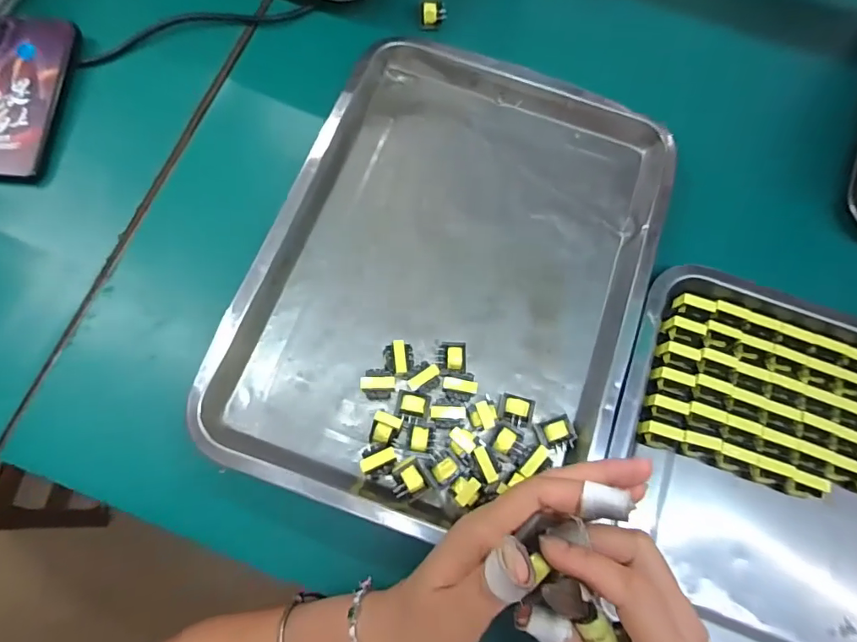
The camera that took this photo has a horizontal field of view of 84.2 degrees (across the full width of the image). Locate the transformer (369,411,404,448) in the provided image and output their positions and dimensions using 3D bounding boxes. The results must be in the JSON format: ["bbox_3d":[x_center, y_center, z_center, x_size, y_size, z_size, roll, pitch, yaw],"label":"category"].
[{"bbox_3d":[-0.029,0.077,0.333,0.019,0.019,0.022,14,75,3],"label":"transformer"}]

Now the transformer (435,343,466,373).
[{"bbox_3d":[0.018,0.028,0.355,0.023,0.021,0.021,4,75,0],"label":"transformer"}]

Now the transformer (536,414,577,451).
[{"bbox_3d":[0.090,0.079,0.333,0.024,0.012,0.021,-18,76,-6],"label":"transformer"}]

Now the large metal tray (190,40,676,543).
[{"bbox_3d":[0.022,-0.042,0.369,0.277,0.030,0.372,18,76,4],"label":"large metal tray"}]

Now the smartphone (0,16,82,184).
[{"bbox_3d":[-0.352,-0.192,0.404,0.073,0.011,0.151,9,79,0],"label":"smartphone"}]

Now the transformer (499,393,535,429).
[{"bbox_3d":[0.062,0.066,0.343,0.025,0.018,0.022,15,75,3],"label":"transformer"}]

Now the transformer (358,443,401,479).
[{"bbox_3d":[-0.033,0.095,0.325,0.024,0.023,0.022,-15,76,-5],"label":"transformer"}]

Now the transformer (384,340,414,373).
[{"bbox_3d":[-0.022,0.028,0.354,0.021,0.022,0.024,0,75,-1],"label":"transformer"}]

